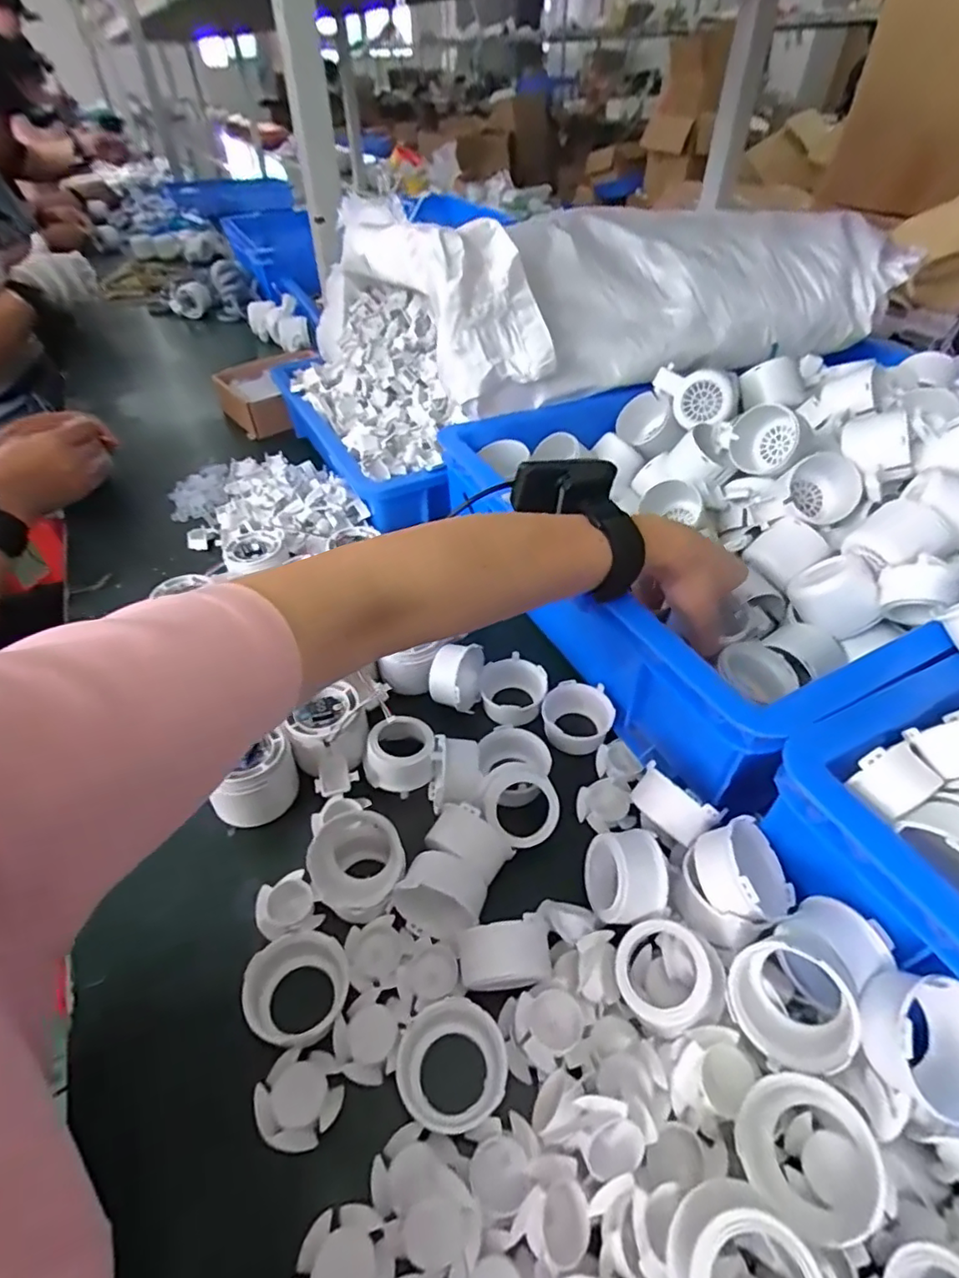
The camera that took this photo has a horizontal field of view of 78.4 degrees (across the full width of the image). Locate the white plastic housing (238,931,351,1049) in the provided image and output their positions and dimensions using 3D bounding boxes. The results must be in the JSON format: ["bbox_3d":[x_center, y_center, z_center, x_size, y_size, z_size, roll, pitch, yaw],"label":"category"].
[{"bbox_3d":[-0.099,0.192,0.323,0.052,0.029,0.053,-5,45,-3],"label":"white plastic housing"}]

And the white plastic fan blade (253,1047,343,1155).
[{"bbox_3d":[-0.090,0.229,0.294,0.039,0.008,0.040,-1,45,1],"label":"white plastic fan blade"}]

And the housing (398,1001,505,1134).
[{"bbox_3d":[-0.014,0.220,0.302,0.054,0.023,0.054,-1,45,1],"label":"housing"}]

